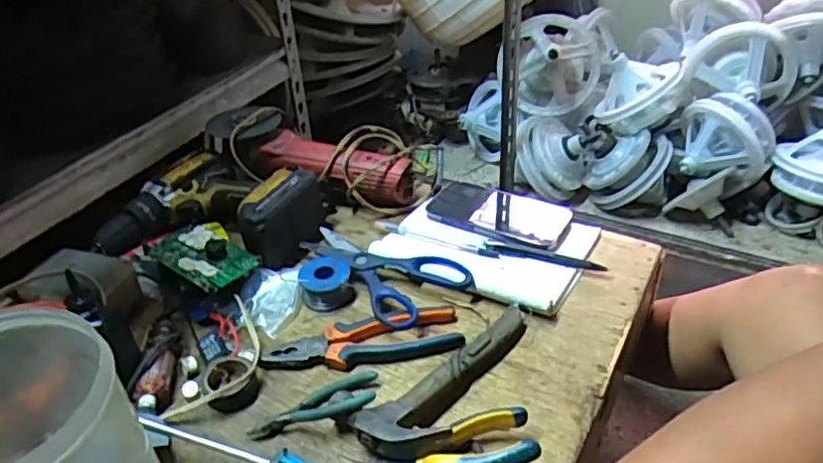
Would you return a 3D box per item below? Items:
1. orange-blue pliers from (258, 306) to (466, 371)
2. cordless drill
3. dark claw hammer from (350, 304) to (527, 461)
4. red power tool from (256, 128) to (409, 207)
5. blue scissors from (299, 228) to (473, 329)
[{"bbox_3d":[-0.046,0.104,0.597,0.186,0.018,0.050,-9,37,-8],"label":"orange-blue pliers"},{"bbox_3d":[-0.227,-0.024,0.733,0.218,0.070,0.182,15,40,22],"label":"cordless drill"},{"bbox_3d":[0.034,0.124,0.552,0.089,0.036,0.210,22,44,30],"label":"dark claw hammer"},{"bbox_3d":[-0.098,-0.079,0.802,0.198,0.055,0.063,13,39,20],"label":"red power tool"},{"bbox_3d":[-0.034,0.034,0.677,0.103,0.024,0.183,-28,43,-29],"label":"blue scissors"}]

